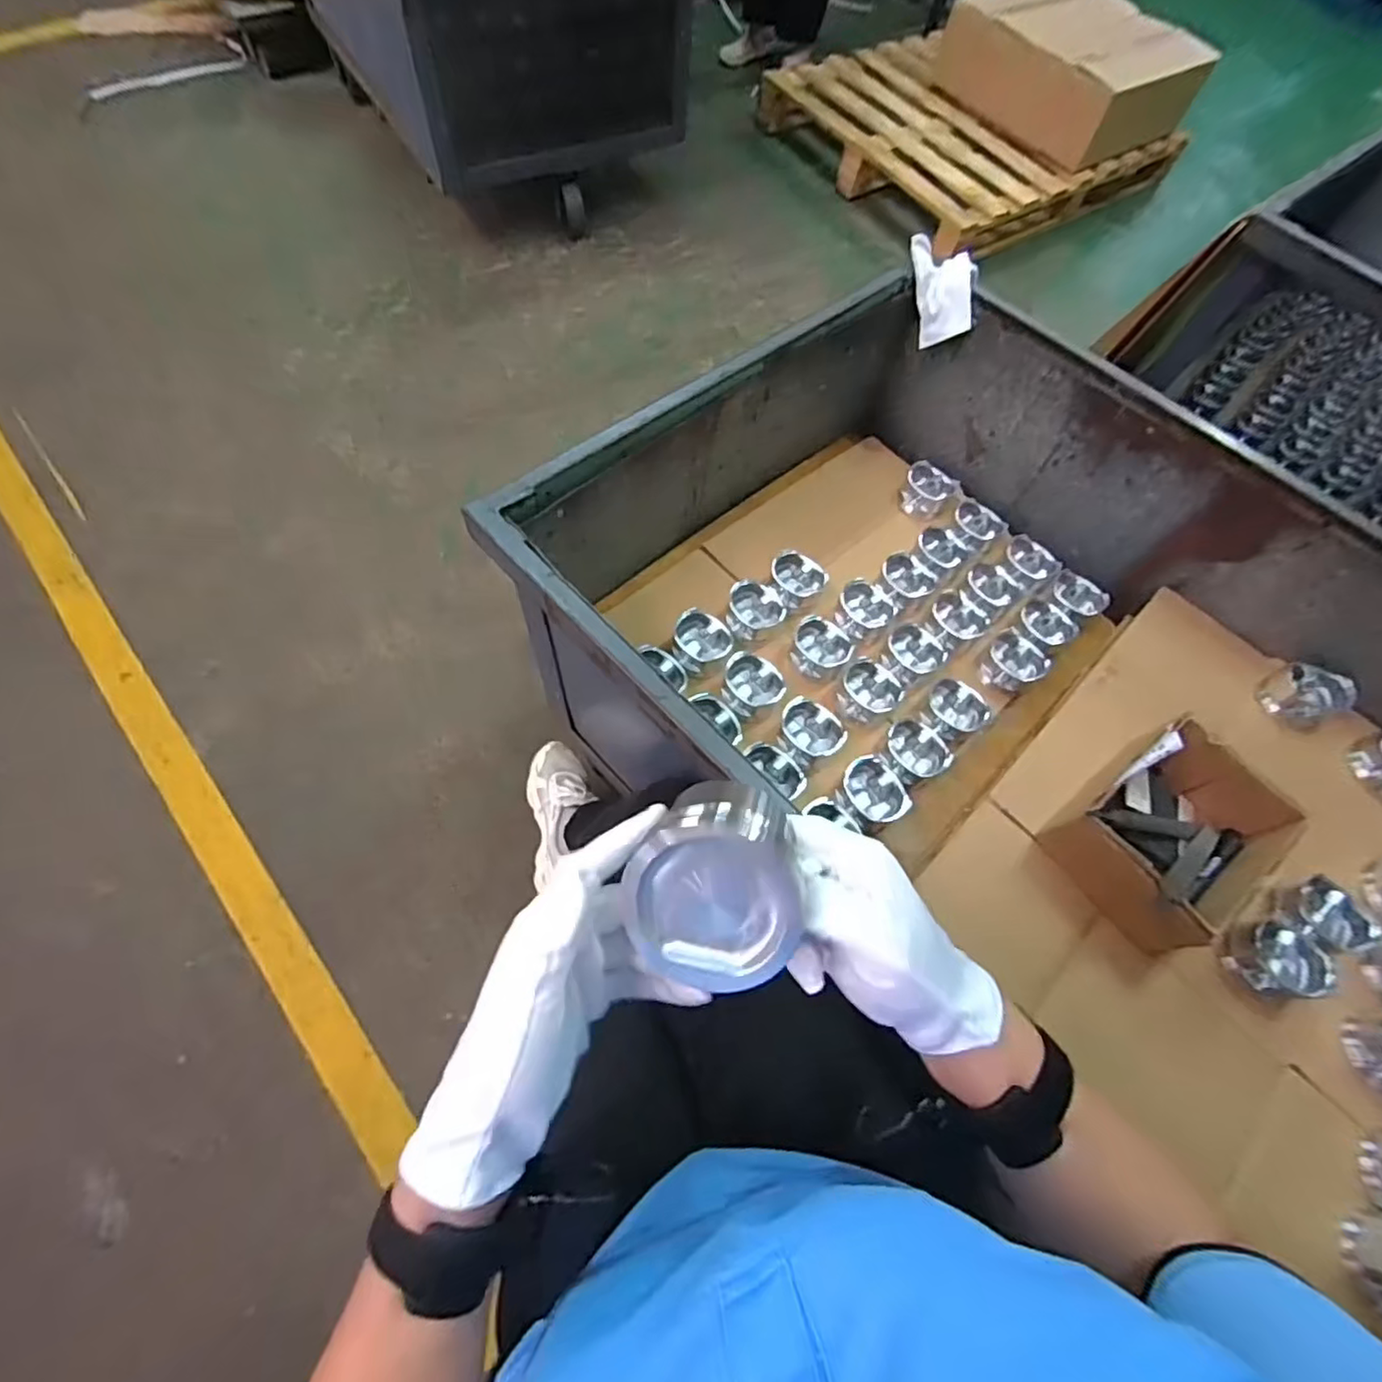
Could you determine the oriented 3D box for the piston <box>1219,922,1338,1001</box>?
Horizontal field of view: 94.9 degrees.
[{"bbox_3d":[0.589,0.267,0.634,0.083,0.043,0.071,-7,65,-9],"label":"piston"}]

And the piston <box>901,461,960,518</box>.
[{"bbox_3d":[0.367,-0.309,0.982,0.081,0.044,0.073,29,66,9],"label":"piston"}]

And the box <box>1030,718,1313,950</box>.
[{"bbox_3d":[0.502,0.148,0.661,0.200,0.109,0.164,-37,73,-20],"label":"box"}]

